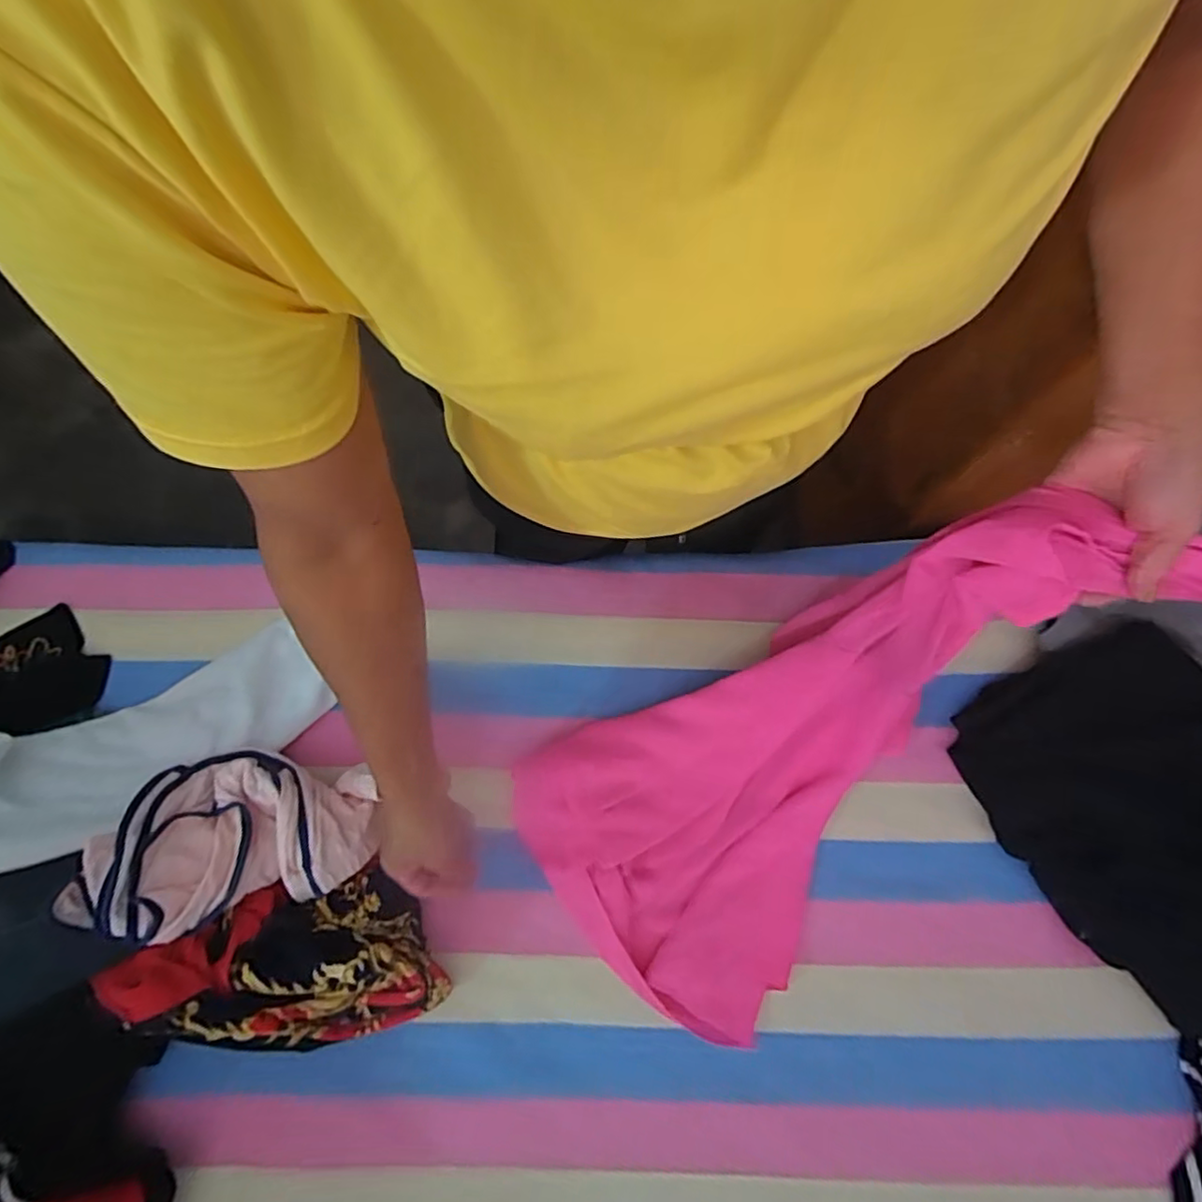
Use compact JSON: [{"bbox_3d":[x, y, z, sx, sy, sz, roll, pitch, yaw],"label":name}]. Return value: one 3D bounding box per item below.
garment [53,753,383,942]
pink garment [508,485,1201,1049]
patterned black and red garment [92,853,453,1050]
[{"bbox_3d":[-0.329,0.209,0.538,0.232,0.059,0.140,-5,73,-2],"label":"garment"},{"bbox_3d":[0.170,0.113,0.508,0.282,0.125,0.519,45,112,12],"label":"pink garment"},{"bbox_3d":[-0.277,0.321,0.527,0.255,0.054,0.140,-14,73,-5],"label":"patterned black and red garment"}]

